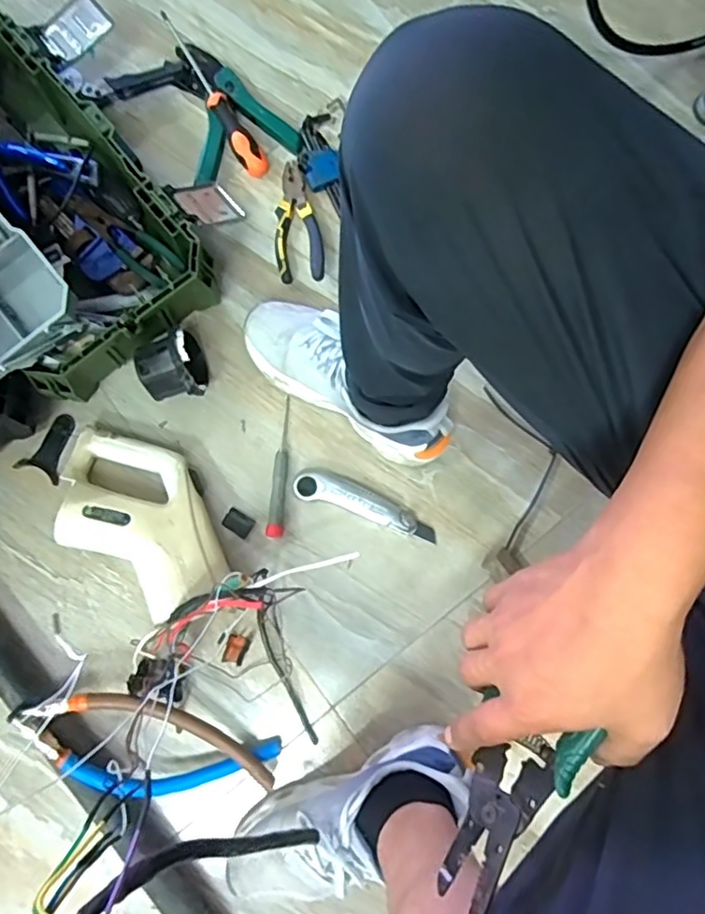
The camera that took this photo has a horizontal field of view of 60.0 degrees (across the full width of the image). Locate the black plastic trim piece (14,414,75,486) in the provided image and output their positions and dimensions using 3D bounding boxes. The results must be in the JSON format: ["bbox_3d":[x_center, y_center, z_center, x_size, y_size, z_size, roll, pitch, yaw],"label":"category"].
[{"bbox_3d":[-0.352,-0.013,0.722,0.051,0.018,0.078,23,80,0],"label":"black plastic trim piece"}]

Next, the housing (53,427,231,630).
[{"bbox_3d":[-0.230,0.061,0.672,0.237,0.080,0.145,35,81,2],"label":"housing"}]

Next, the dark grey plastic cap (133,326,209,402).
[{"bbox_3d":[-0.207,-0.103,0.707,0.069,0.078,0.079,-16,82,-6],"label":"dark grey plastic cap"}]

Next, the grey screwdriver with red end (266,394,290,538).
[{"bbox_3d":[-0.087,0.010,0.717,0.019,0.018,0.166,2,81,-3],"label":"grey screwdriver with red end"}]

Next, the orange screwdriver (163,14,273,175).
[{"bbox_3d":[-0.175,-0.463,0.774,0.035,0.036,0.226,-31,88,-6],"label":"orange screwdriver"}]

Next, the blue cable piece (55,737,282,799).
[{"bbox_3d":[-0.185,0.328,0.637,0.221,0.020,0.049,3,79,-16],"label":"blue cable piece"}]

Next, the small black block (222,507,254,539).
[{"bbox_3d":[-0.133,0.077,0.715,0.034,0.012,0.025,33,80,2],"label":"small black block"}]

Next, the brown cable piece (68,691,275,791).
[{"bbox_3d":[-0.184,0.289,0.649,0.226,0.032,0.042,24,80,1],"label":"brown cable piece"}]

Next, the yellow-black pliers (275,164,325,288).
[{"bbox_3d":[-0.073,-0.297,0.766,0.056,0.032,0.168,-8,81,-5],"label":"yellow-black pliers"}]

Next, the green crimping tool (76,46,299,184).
[{"bbox_3d":[-0.202,-0.445,0.792,0.244,0.031,0.152,40,81,3],"label":"green crimping tool"}]

